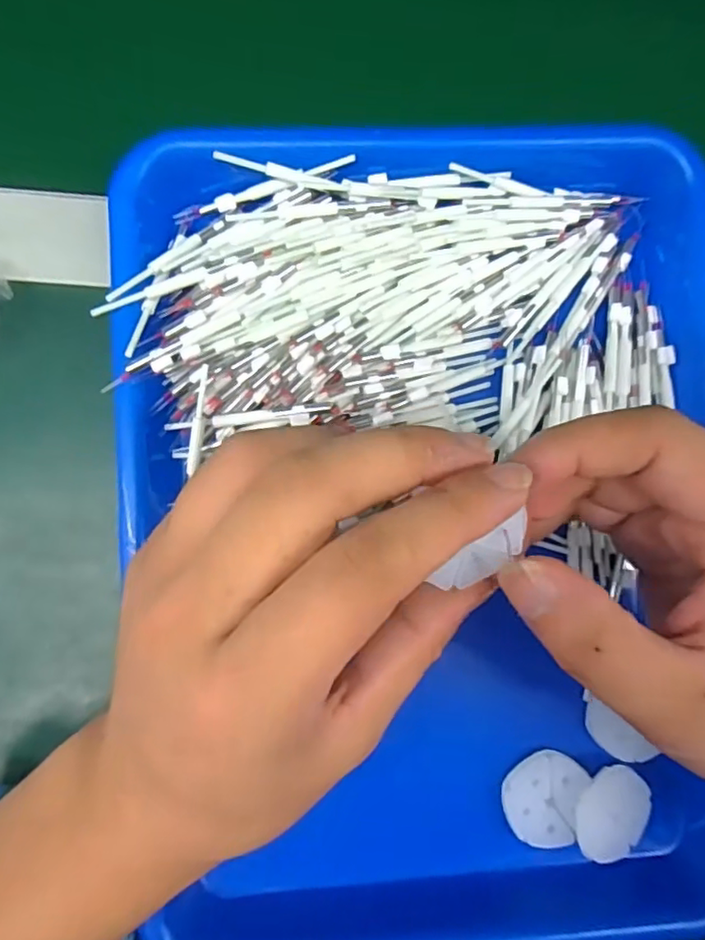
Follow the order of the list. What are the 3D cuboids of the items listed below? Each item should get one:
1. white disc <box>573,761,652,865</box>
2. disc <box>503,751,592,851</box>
[{"bbox_3d":[0.109,0.144,0.253,0.037,0.012,0.032,-44,91,-5],"label":"white disc"},{"bbox_3d":[0.080,0.138,0.253,0.032,0.004,0.038,18,85,0],"label":"disc"}]

